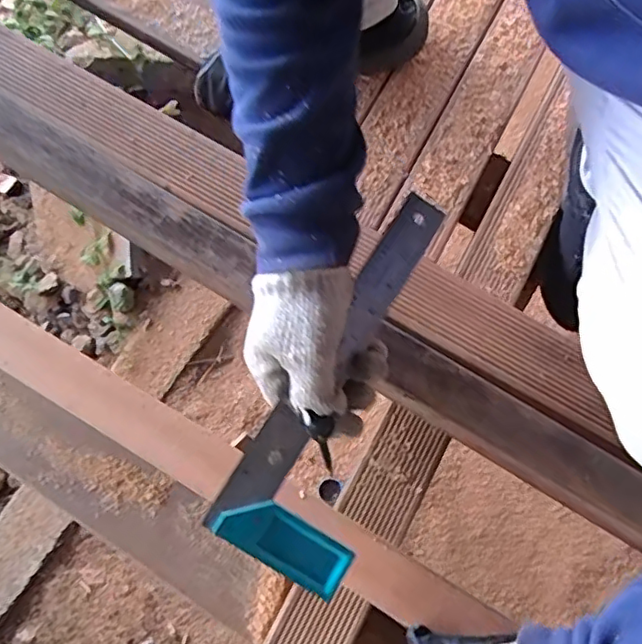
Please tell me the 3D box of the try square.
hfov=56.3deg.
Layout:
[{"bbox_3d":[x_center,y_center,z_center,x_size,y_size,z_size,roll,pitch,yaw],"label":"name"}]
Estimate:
[{"bbox_3d":[0.034,0.045,0.463,0.104,0.025,0.302,29,78,6],"label":"try square"}]

